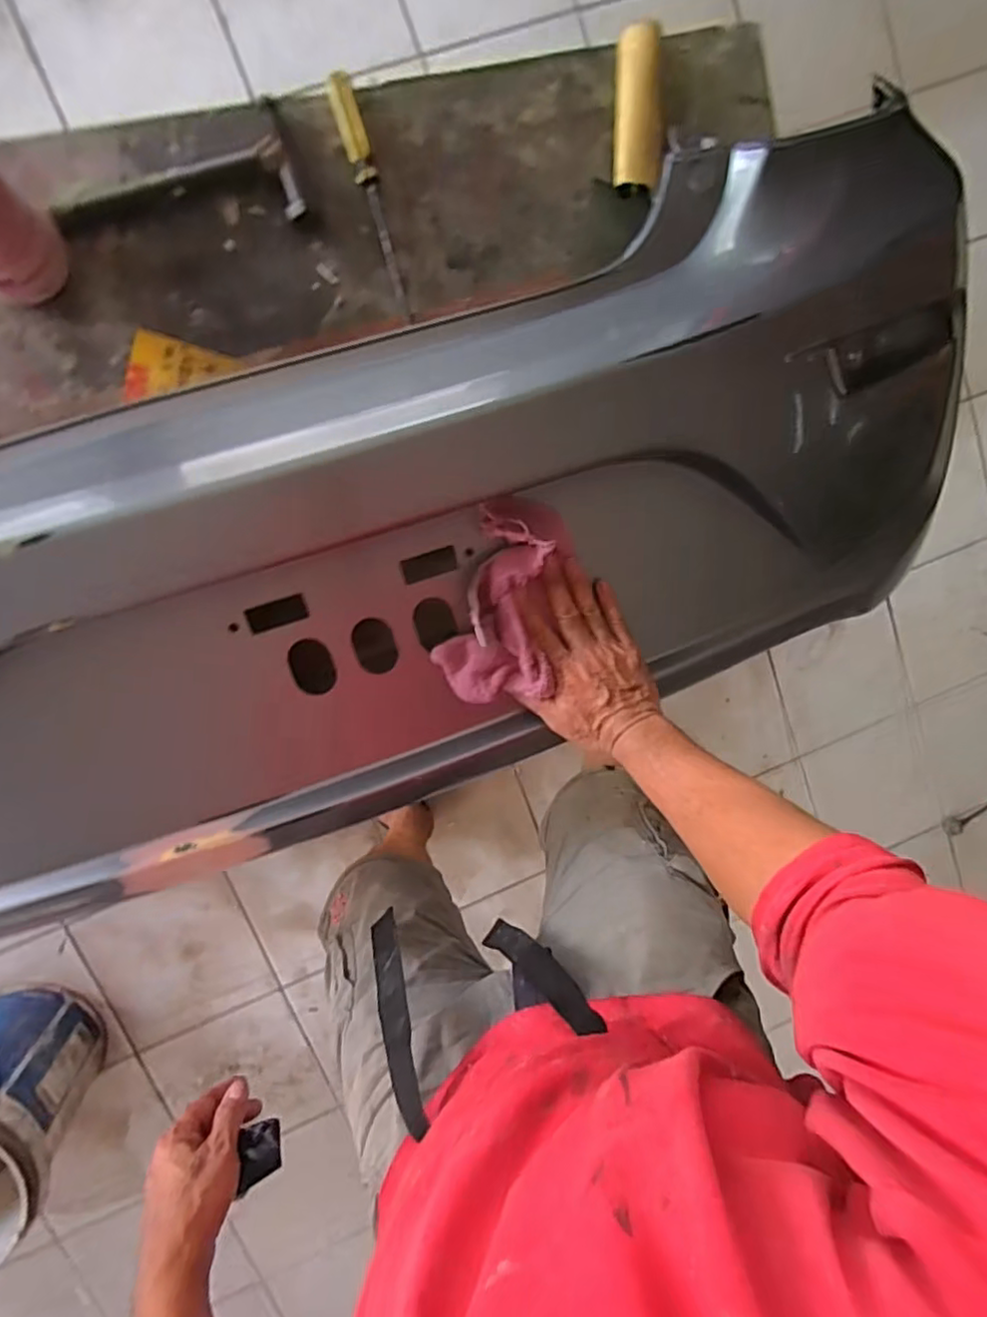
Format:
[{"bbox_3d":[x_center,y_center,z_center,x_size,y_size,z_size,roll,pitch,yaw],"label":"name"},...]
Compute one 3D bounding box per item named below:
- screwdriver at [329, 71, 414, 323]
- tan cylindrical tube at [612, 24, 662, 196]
[{"bbox_3d":[-0.108,-0.411,0.569,0.021,0.020,0.202,-18,100,-7],"label":"screwdriver"},{"bbox_3d":[0.133,-0.506,0.589,0.044,0.030,0.136,1,98,-10],"label":"tan cylindrical tube"}]

